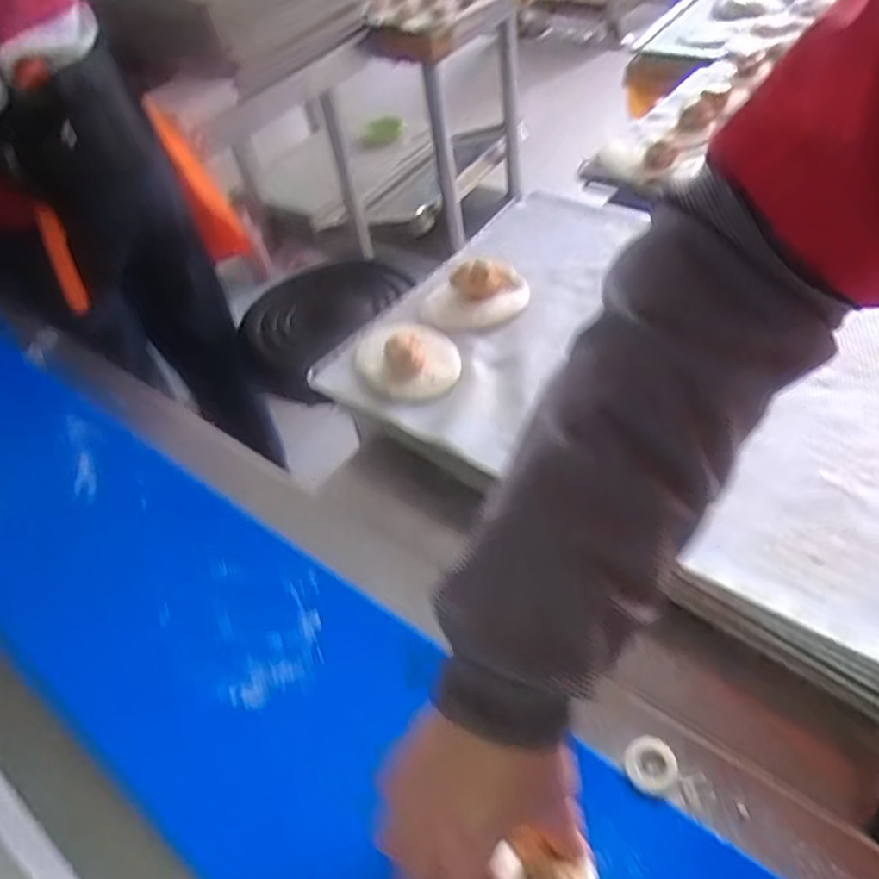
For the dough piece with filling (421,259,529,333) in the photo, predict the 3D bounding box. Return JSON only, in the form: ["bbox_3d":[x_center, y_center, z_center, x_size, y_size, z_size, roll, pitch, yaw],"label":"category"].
[{"bbox_3d":[0.036,-0.152,0.701,0.105,0.027,0.087,-5,47,6],"label":"dough piece with filling"}]

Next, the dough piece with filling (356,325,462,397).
[{"bbox_3d":[-0.032,-0.086,0.655,0.096,0.029,0.111,-12,46,-1],"label":"dough piece with filling"}]

